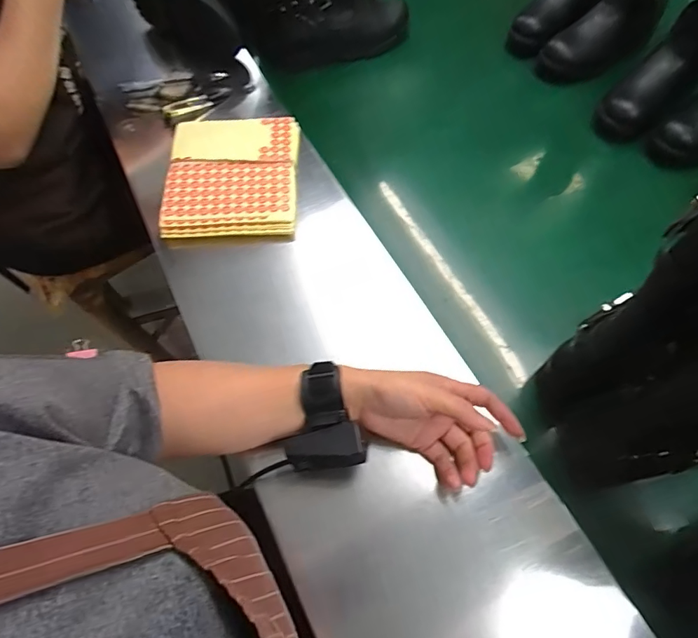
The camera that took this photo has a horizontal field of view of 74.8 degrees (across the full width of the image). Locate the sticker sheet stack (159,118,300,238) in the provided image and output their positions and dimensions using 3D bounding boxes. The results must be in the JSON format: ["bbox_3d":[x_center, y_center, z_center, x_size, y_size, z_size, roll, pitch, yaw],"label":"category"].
[{"bbox_3d":[-0.149,-0.186,0.591,0.164,0.039,0.194,-2,63,2],"label":"sticker sheet stack"}]

